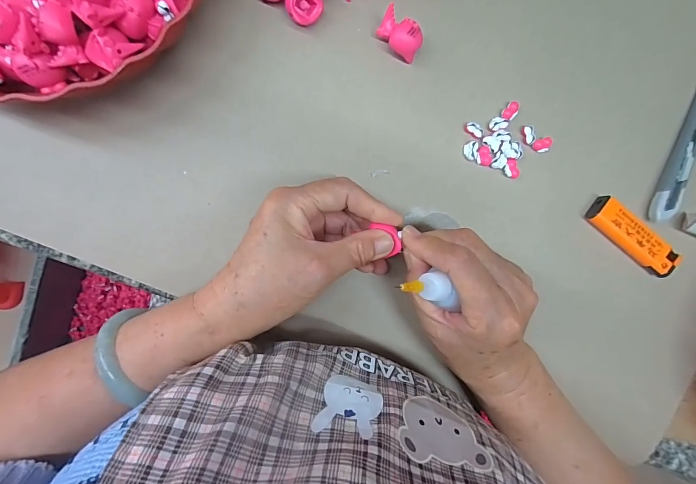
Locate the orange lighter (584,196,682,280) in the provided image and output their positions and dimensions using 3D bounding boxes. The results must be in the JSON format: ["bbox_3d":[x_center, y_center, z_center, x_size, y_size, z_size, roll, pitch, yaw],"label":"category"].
[{"bbox_3d":[0.227,-0.003,0.273,0.079,0.016,0.025,38,89,-6],"label":"orange lighter"}]

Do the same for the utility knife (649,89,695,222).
[{"bbox_3d":[0.276,-0.079,0.275,0.017,0.018,0.134,25,91,-6],"label":"utility knife"}]

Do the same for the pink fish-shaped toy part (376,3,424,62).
[{"bbox_3d":[0.037,-0.148,0.246,0.033,0.022,0.022,34,90,-7],"label":"pink fish-shaped toy part"}]

